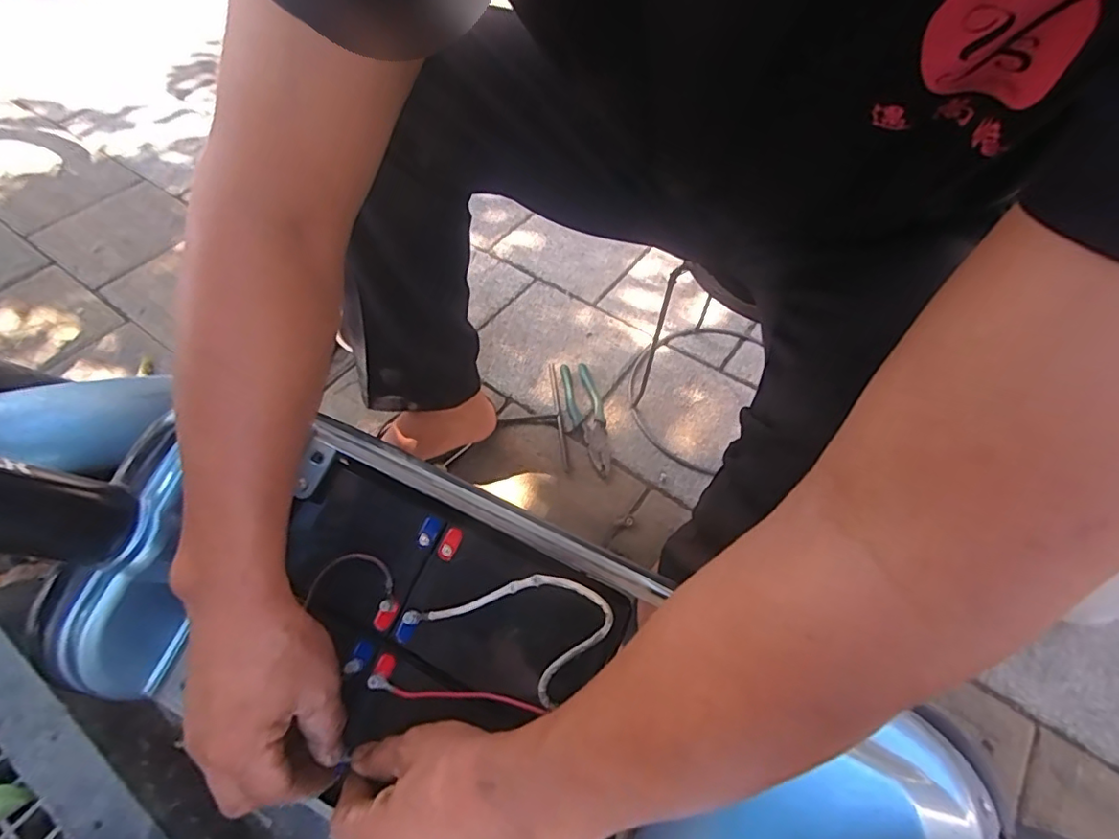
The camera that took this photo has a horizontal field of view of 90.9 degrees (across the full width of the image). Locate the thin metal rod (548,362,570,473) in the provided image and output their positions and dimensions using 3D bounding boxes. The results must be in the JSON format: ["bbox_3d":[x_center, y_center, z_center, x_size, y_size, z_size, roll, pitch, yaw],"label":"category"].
[{"bbox_3d":[-0.001,-0.008,0.836,0.009,0.007,0.200,-4,56,-6],"label":"thin metal rod"}]

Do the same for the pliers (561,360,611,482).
[{"bbox_3d":[0.043,-0.003,0.831,0.053,0.016,0.205,-5,56,-7],"label":"pliers"}]

